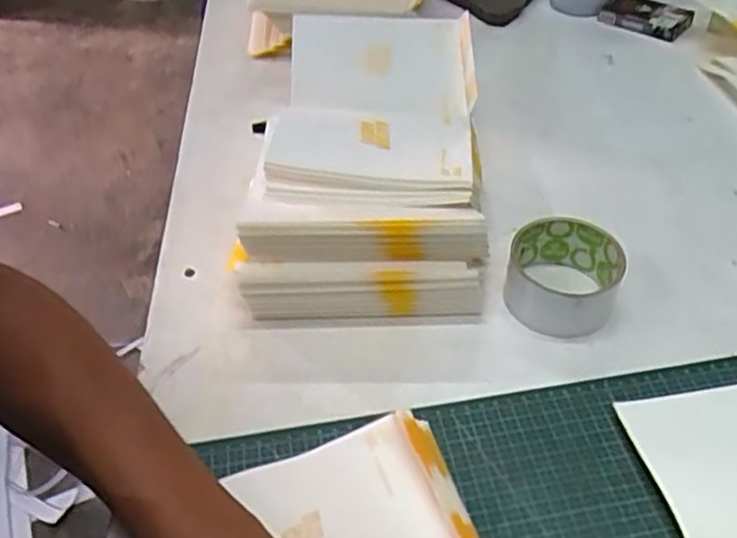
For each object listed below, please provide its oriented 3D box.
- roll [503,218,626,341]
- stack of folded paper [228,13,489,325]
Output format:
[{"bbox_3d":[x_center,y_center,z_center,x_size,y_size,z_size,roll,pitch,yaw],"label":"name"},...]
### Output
[{"bbox_3d":[0.144,0.005,0.515,0.081,0.042,0.080,14,47,15],"label":"roll"},{"bbox_3d":[0.001,-0.100,0.592,0.180,0.079,0.316,2,45,3],"label":"stack of folded paper"}]

